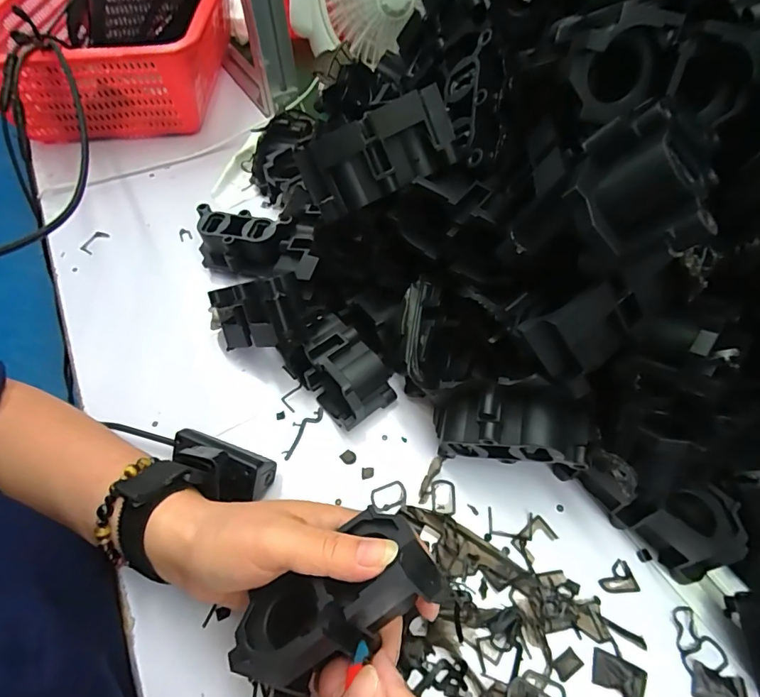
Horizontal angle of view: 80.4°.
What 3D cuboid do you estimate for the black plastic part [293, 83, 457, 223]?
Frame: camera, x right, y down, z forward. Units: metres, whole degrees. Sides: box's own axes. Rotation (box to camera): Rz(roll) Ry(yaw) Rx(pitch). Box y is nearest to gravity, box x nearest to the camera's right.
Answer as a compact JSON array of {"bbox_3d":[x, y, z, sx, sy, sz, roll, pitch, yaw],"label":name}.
[{"bbox_3d":[-0.003,-0.127,0.296,0.100,0.045,0.035,-22,53,12],"label":"black plastic part"}]

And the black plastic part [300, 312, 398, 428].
[{"bbox_3d":[-0.030,0.018,0.350,0.052,0.049,0.077,-37,60,-22],"label":"black plastic part"}]

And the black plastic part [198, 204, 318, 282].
[{"bbox_3d":[-0.114,-0.093,0.432,0.123,0.056,0.048,12,55,11],"label":"black plastic part"}]

